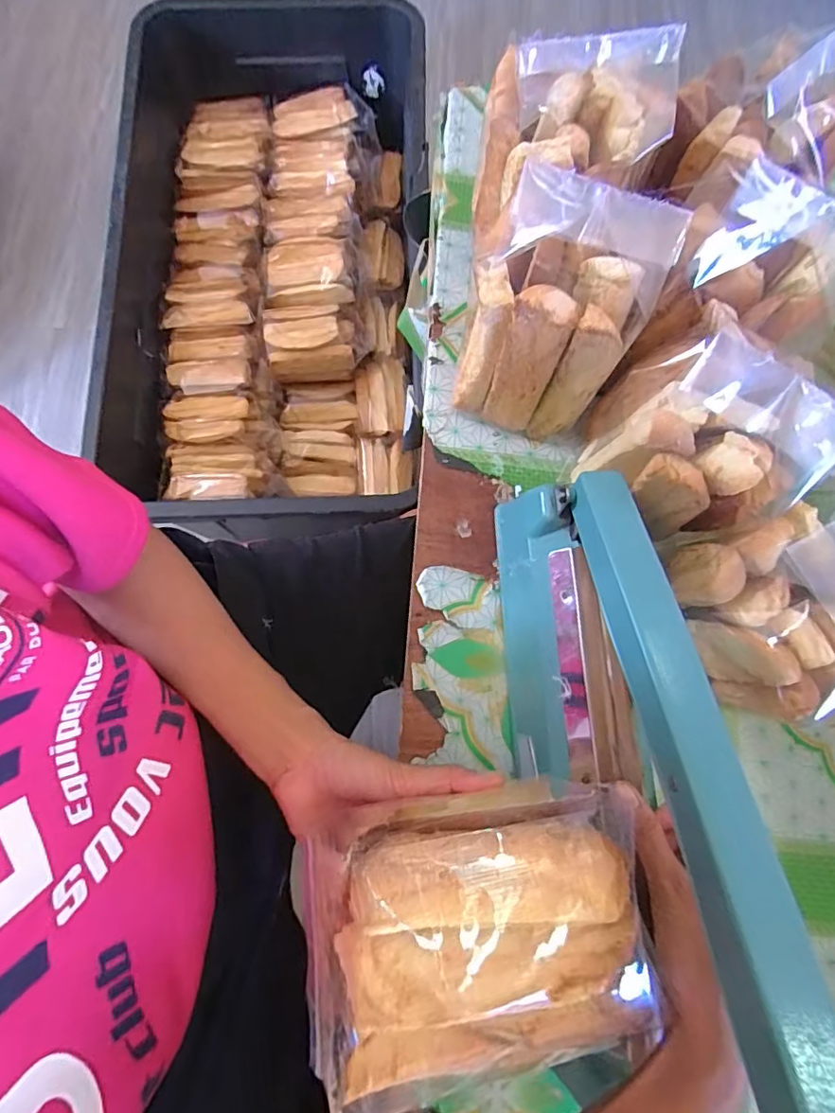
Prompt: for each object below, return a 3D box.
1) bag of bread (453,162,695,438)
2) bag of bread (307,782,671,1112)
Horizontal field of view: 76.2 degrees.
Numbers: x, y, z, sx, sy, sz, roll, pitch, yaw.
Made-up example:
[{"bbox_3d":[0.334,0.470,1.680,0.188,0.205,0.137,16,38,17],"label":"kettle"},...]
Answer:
[{"bbox_3d":[0.094,-0.164,0.379,0.105,0.174,0.083,27,79,5],"label":"bag of bread"},{"bbox_3d":[0.028,0.175,0.257,0.162,0.058,0.120,4,78,-15],"label":"bag of bread"}]

